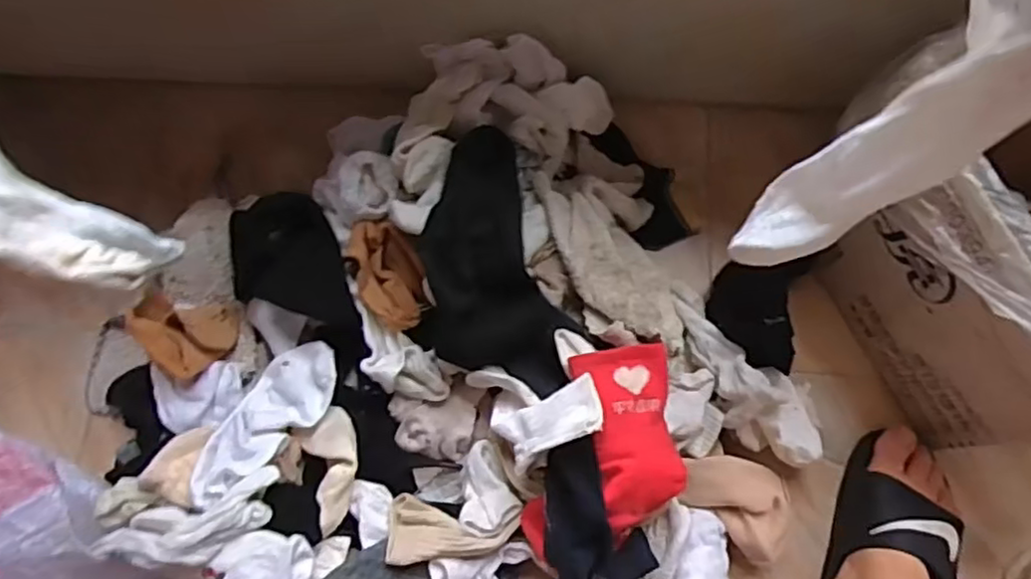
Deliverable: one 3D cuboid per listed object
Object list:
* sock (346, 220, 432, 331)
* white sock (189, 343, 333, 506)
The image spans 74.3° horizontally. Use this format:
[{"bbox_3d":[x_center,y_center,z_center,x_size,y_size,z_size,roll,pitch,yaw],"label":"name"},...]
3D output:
[{"bbox_3d":[-0.114,-0.015,0.606,0.057,0.035,0.103,-17,81,-13],"label":"sock"},{"bbox_3d":[-0.212,0.112,0.573,0.069,0.040,0.152,31,58,10],"label":"white sock"}]

